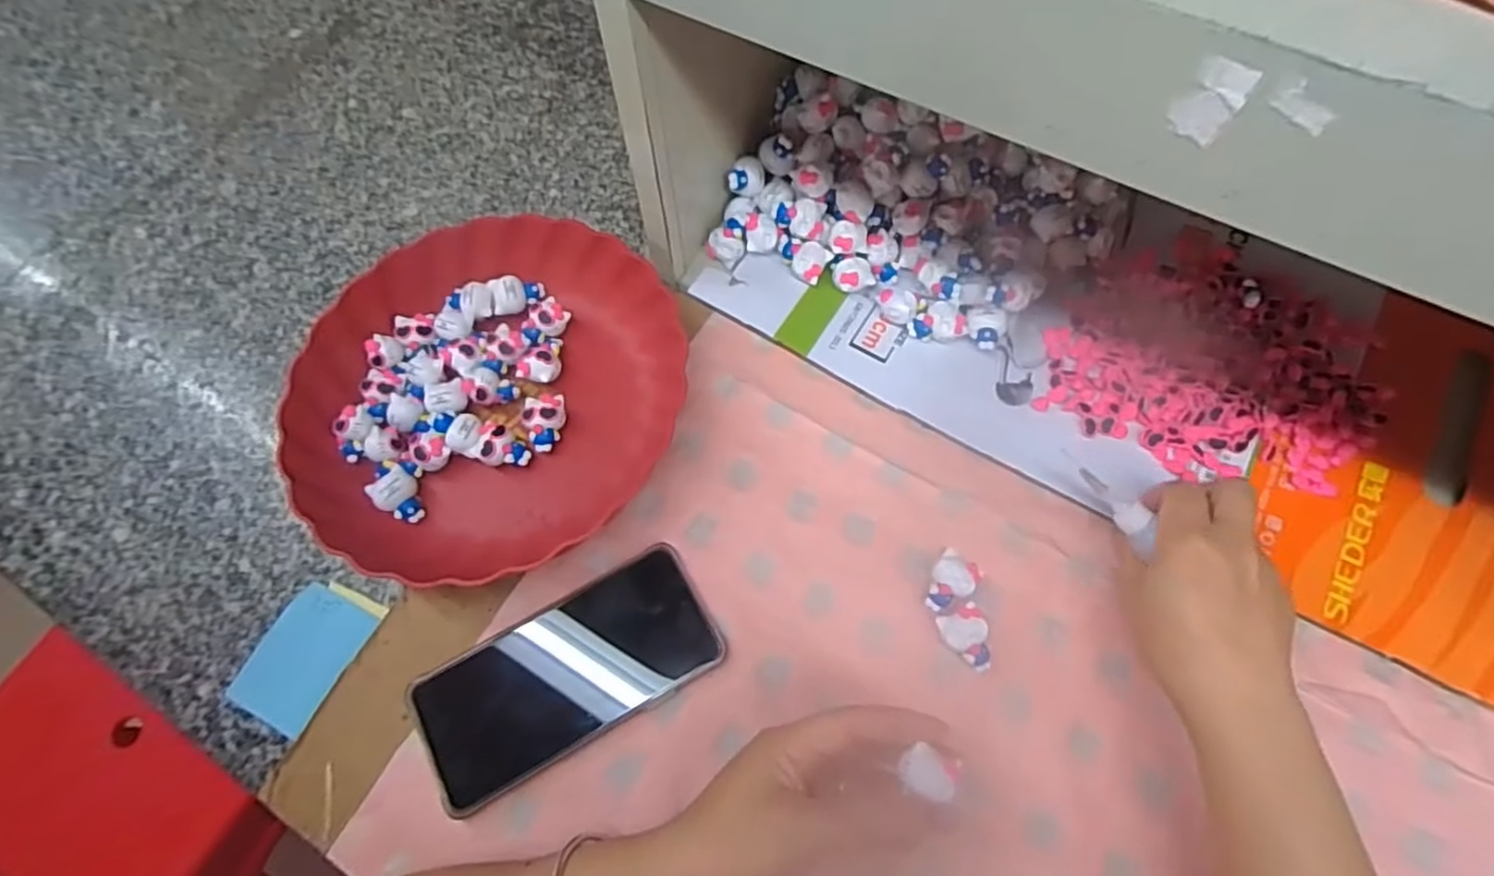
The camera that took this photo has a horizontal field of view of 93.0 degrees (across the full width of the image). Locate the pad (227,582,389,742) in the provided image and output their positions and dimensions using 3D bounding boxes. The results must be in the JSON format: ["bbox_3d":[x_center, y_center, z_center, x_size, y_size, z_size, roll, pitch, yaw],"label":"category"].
[{"bbox_3d":[-0.259,0.125,0.415,0.056,0.006,0.080,24,71,11],"label":"pad"}]

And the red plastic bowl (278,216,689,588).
[{"bbox_3d":[-0.163,-0.033,0.456,0.239,0.044,0.229,-1,68,2],"label":"red plastic bowl"}]

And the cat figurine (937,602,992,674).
[{"bbox_3d":[0.126,0.114,0.400,0.025,0.012,0.035,-23,69,-7],"label":"cat figurine"}]

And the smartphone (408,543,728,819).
[{"bbox_3d":[-0.100,0.131,0.399,0.165,0.013,0.079,-30,70,-9],"label":"smartphone"}]

